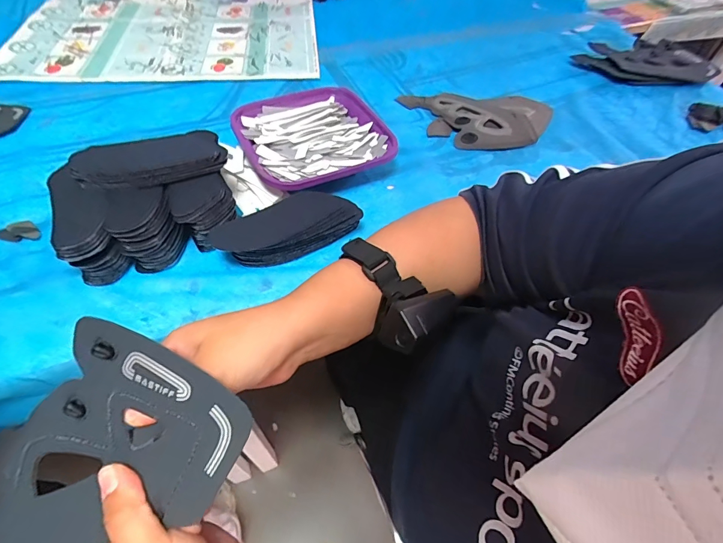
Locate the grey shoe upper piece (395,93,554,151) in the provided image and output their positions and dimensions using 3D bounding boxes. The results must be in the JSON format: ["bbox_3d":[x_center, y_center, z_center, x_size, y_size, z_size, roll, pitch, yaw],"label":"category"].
[{"bbox_3d":[0.192,-0.239,0.599,0.234,0.015,0.147,-2,51,-5],"label":"grey shoe upper piece"}]

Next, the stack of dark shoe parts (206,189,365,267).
[{"bbox_3d":[-0.077,-0.046,0.420,0.158,0.040,0.059,-21,57,-17],"label":"stack of dark shoe parts"}]

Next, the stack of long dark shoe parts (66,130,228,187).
[{"bbox_3d":[-0.222,-0.119,0.406,0.148,0.021,0.062,-11,56,-11],"label":"stack of long dark shoe parts"}]

